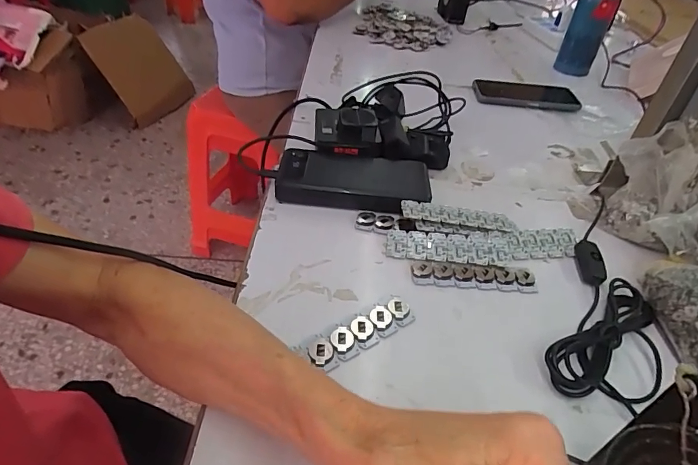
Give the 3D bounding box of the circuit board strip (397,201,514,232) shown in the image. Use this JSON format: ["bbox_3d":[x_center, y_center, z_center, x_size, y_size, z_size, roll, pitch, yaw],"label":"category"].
[{"bbox_3d":[0.104,-0.016,0.410,0.108,0.004,0.025,9,43,-4],"label":"circuit board strip"}]

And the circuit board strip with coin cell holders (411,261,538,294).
[{"bbox_3d":[0.108,0.038,0.371,0.106,0.006,0.026,3,40,-3],"label":"circuit board strip with coin cell holders"}]

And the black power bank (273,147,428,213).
[{"bbox_3d":[0.004,-0.053,0.446,0.150,0.030,0.071,8,40,2],"label":"black power bank"}]

